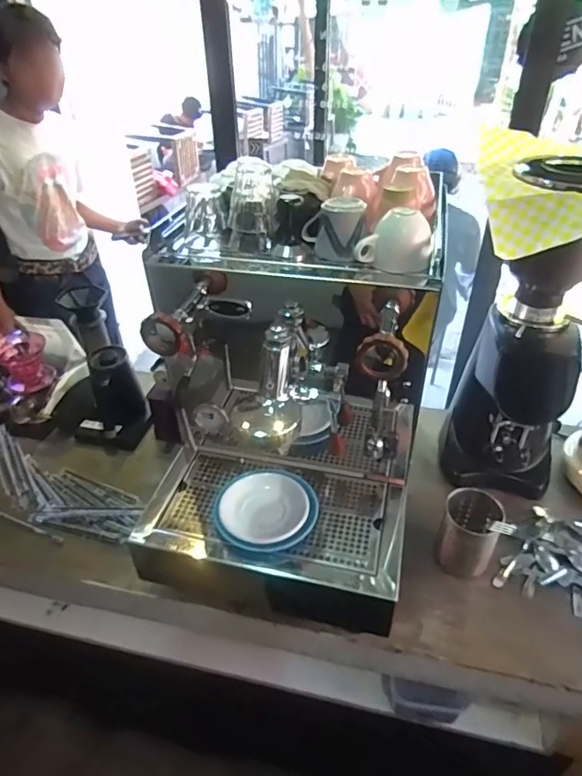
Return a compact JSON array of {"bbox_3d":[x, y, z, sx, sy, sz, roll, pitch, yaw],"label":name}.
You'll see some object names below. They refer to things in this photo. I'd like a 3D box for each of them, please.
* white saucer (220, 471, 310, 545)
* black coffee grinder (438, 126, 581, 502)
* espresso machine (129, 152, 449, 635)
[{"bbox_3d":[-0.040,0.182,0.756,0.131,0.017,0.117,13,40,18],"label":"white saucer"},{"bbox_3d":[0.416,-0.104,0.900,0.240,0.571,0.262,10,39,14],"label":"black coffee grinder"},{"bbox_3d":[-0.002,0.002,0.798,0.393,0.562,0.492,8,39,11],"label":"espresso machine"}]

